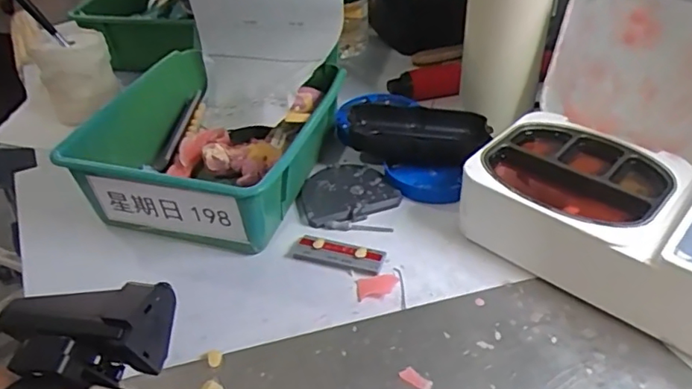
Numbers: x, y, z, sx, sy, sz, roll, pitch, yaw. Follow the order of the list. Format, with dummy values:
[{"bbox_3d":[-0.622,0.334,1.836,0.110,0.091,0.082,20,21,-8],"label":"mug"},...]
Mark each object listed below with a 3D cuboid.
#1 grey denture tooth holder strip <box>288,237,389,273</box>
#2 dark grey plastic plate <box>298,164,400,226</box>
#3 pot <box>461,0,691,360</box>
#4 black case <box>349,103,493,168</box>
[{"bbox_3d":[-0.005,0.040,0.382,0.063,0.007,0.019,10,41,14],"label":"grey denture tooth holder strip"},{"bbox_3d":[0.000,-0.002,0.430,0.074,0.005,0.058,-9,40,-10],"label":"dark grey plastic plate"},{"bbox_3d":[0.185,-0.024,0.347,0.191,0.130,0.159,30,48,32],"label":"pot"},{"bbox_3d":[0.060,-0.049,0.462,0.110,0.033,0.051,2,39,4],"label":"black case"}]

